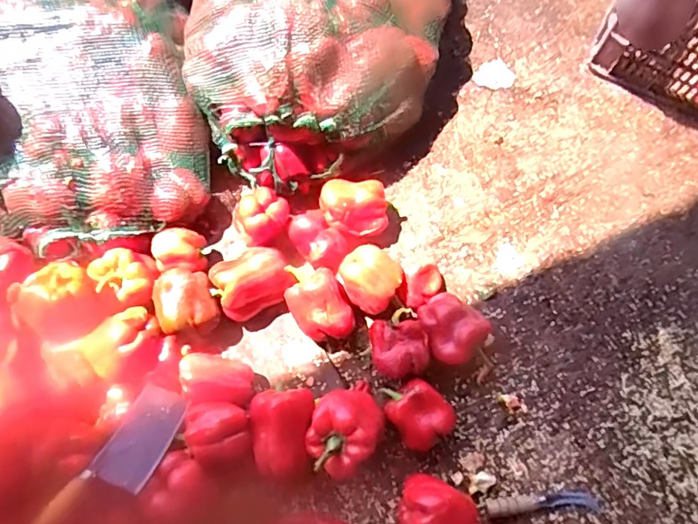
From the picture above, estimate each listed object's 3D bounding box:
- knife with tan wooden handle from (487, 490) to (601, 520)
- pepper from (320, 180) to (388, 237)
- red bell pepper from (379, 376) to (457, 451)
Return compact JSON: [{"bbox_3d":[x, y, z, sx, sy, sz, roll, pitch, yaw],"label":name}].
[{"bbox_3d":[0.311,0.387,0.843,0.181,0.012,0.034,-3,73,0],"label":"knife with tan wooden handle"},{"bbox_3d":[0.009,-0.097,0.935,0.113,0.071,0.088,-7,73,-1],"label":"pepper"},{"bbox_3d":[0.110,0.243,0.853,0.097,0.084,0.115,-36,75,-9],"label":"red bell pepper"}]

